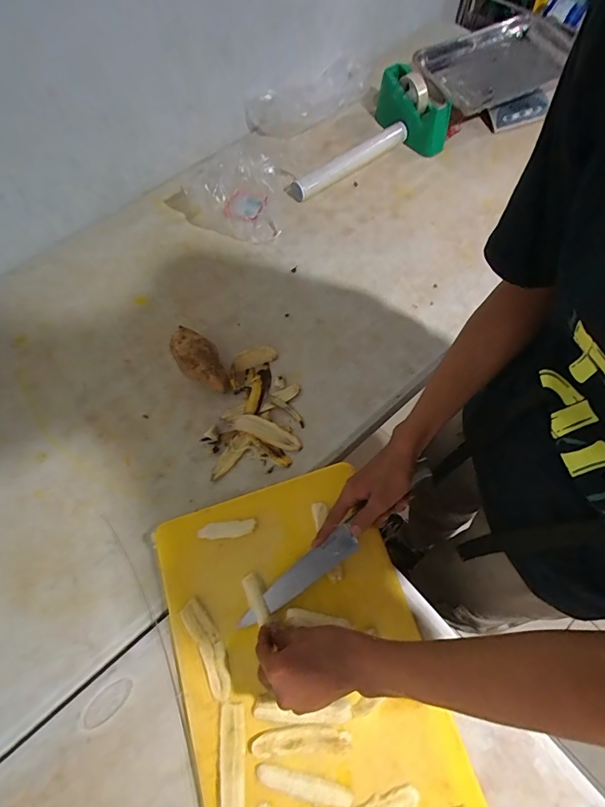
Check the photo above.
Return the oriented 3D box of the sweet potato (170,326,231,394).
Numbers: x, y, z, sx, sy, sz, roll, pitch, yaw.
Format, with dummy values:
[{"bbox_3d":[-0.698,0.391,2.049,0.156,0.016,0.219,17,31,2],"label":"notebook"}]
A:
[{"bbox_3d":[-0.175,-0.072,0.670,0.068,0.069,0.118,-28,67,-10],"label":"sweet potato"}]

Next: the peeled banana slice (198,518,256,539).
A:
[{"bbox_3d":[-0.106,0.176,0.552,0.079,0.005,0.022,-6,64,0],"label":"peeled banana slice"}]

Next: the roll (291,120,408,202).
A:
[{"bbox_3d":[0.107,-0.547,0.895,0.316,0.050,0.047,-37,68,-14],"label":"roll"}]

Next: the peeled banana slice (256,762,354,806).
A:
[{"bbox_3d":[0.002,0.428,0.441,0.107,0.004,0.021,11,66,7],"label":"peeled banana slice"}]

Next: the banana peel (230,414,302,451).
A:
[{"bbox_3d":[-0.058,0.044,0.637,0.120,0.008,0.035,22,67,12],"label":"banana peel"}]

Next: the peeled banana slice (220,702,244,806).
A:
[{"bbox_3d":[-0.080,0.410,0.449,0.026,0.004,0.113,-5,64,0],"label":"peeled banana slice"}]

